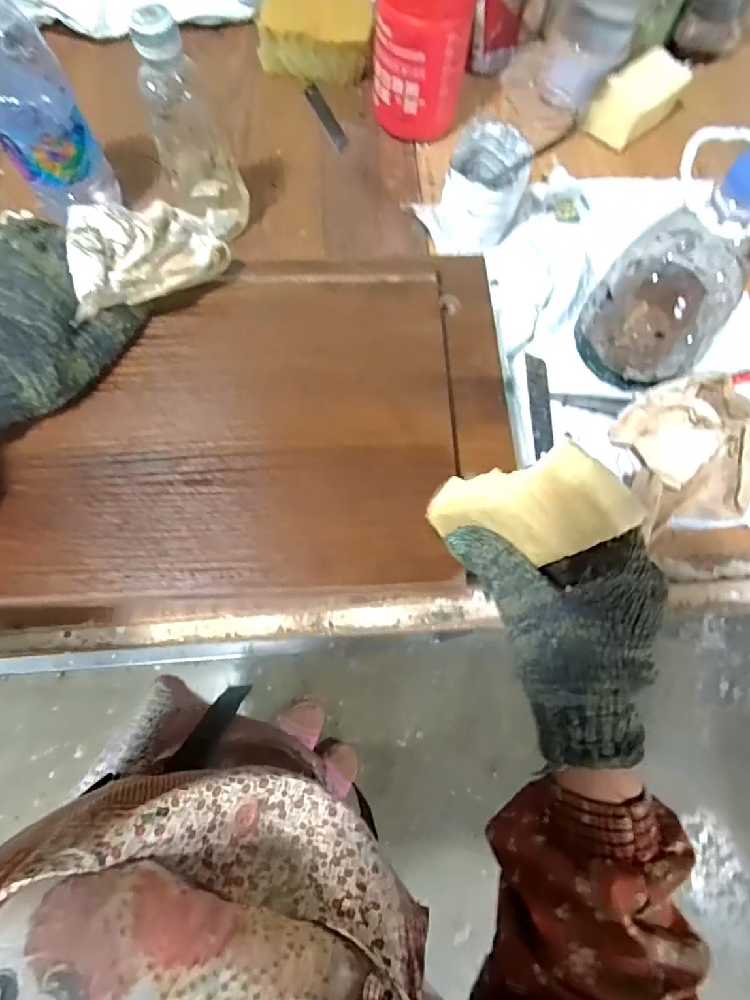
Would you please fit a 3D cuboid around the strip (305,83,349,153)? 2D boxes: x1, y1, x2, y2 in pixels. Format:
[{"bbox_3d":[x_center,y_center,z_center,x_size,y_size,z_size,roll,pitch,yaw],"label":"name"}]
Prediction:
[{"bbox_3d":[-0.049,-0.390,0.528,0.017,0.005,0.091,-24,74,-9],"label":"strip"}]

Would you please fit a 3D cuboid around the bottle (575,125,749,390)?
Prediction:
[{"bbox_3d":[0.227,-0.169,0.388,0.099,0.156,0.100,34,74,9],"label":"bottle"}]

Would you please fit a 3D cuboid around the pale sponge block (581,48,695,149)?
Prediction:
[{"bbox_3d":[0.260,-0.399,0.519,0.090,0.050,0.053,-38,77,-13],"label":"pale sponge block"}]

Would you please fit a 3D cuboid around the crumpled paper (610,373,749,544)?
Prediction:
[{"bbox_3d":[0.252,-0.040,0.406,0.120,0.046,0.109,-12,73,-6],"label":"crumpled paper"}]

